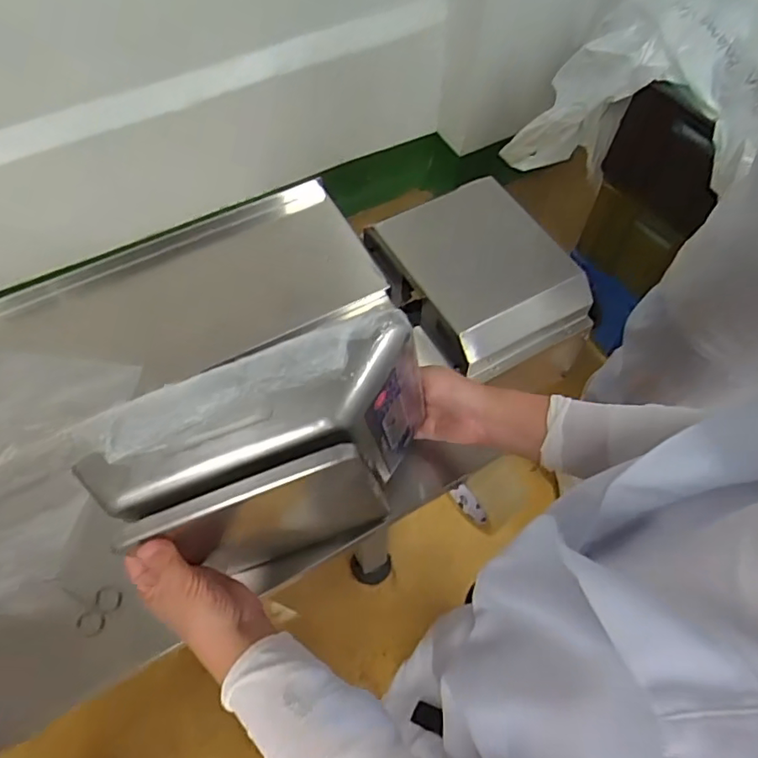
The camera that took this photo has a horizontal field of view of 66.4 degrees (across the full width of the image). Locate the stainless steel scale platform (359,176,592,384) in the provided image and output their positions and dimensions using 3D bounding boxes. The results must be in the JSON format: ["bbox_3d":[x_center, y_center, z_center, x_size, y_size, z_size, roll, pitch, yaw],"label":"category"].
[{"bbox_3d":[0.136,-0.141,0.787,0.207,0.064,0.272,-27,64,-14],"label":"stainless steel scale platform"}]

